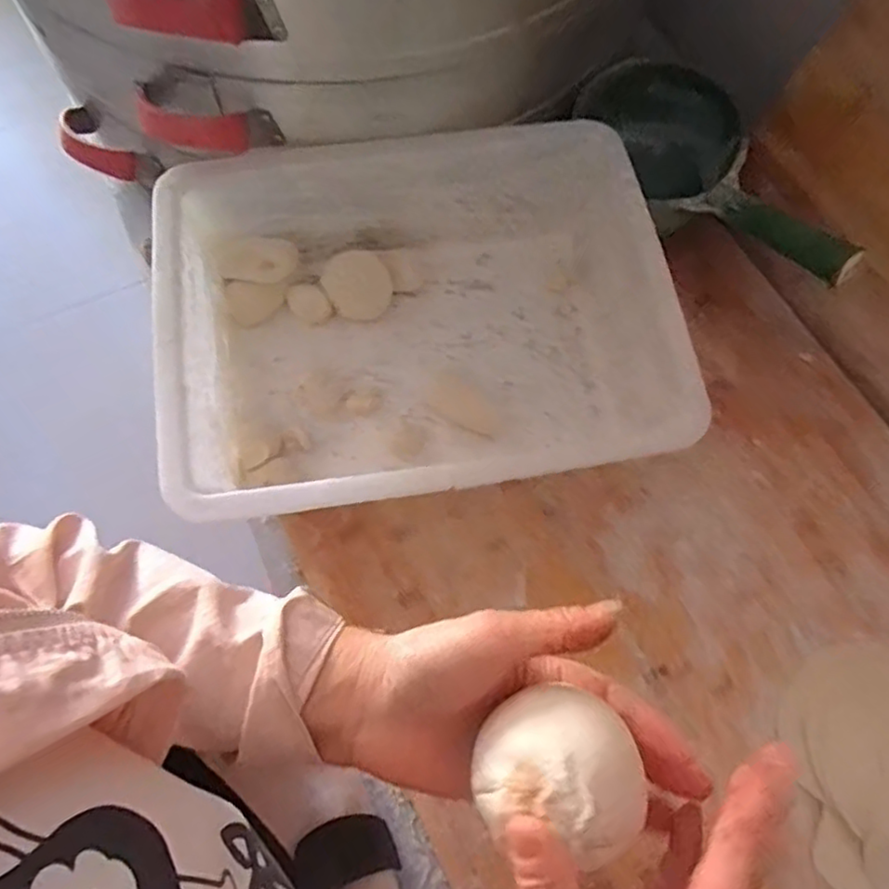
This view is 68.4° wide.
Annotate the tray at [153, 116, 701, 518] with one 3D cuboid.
[{"bbox_3d":[-0.021,-0.104,0.595,0.425,0.121,0.336,-13,71,-6],"label":"tray"}]

